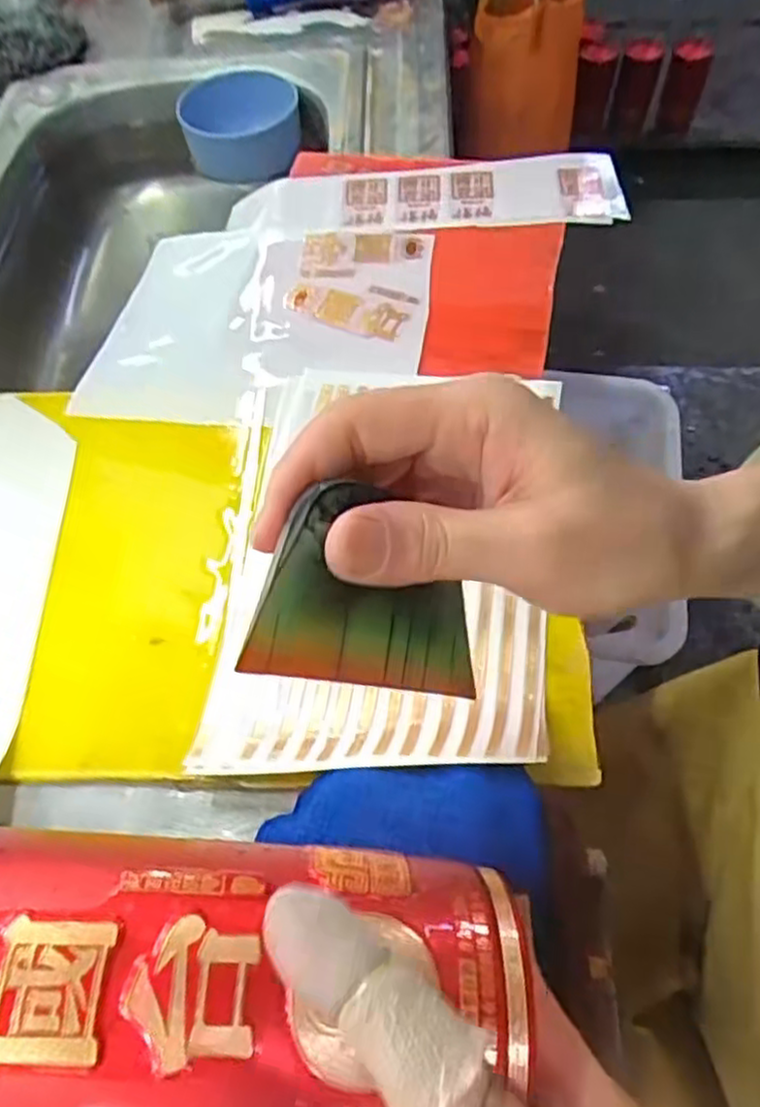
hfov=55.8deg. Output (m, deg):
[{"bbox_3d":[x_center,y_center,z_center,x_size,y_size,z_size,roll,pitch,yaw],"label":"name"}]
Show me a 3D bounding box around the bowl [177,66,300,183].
[{"bbox_3d":[-0.131,-0.410,0.689,0.106,0.057,0.116,-1,59,2],"label":"bowl"}]

